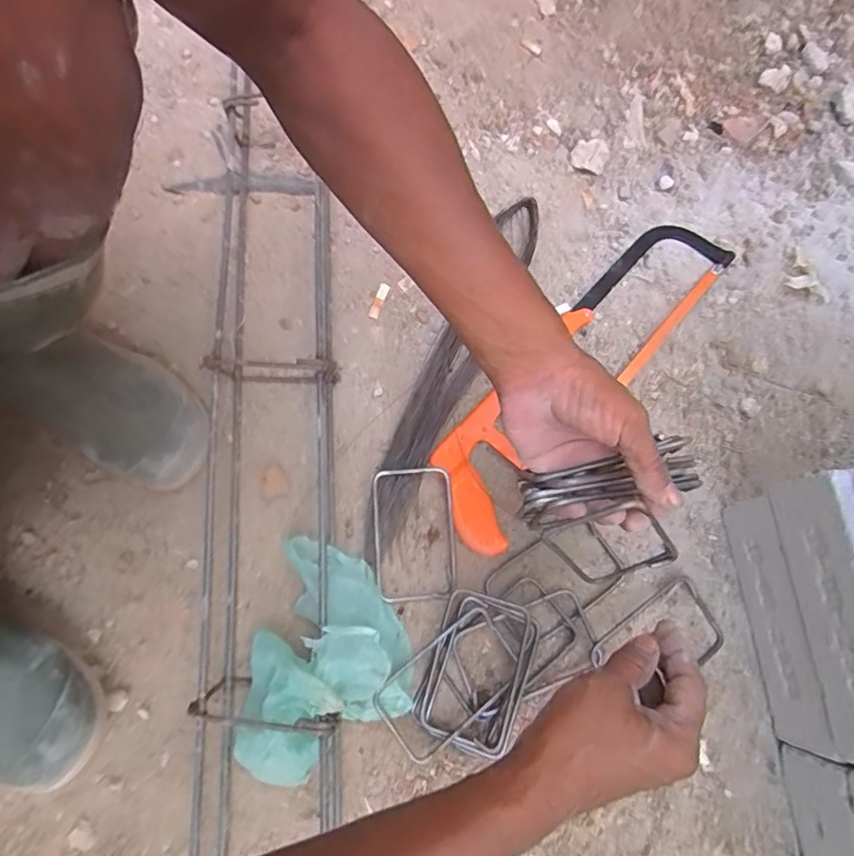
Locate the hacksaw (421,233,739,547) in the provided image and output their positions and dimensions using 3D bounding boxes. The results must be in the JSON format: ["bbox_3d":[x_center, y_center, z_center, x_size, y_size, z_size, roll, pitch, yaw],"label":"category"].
[{"bbox_3d":[0.155,-0.066,0.542,0.104,0.024,0.425,39,77,11],"label":"hacksaw"}]

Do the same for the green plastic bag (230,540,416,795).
[{"bbox_3d":[-0.079,0.192,0.440,0.127,0.072,0.174,14,74,5],"label":"green plastic bag"}]

